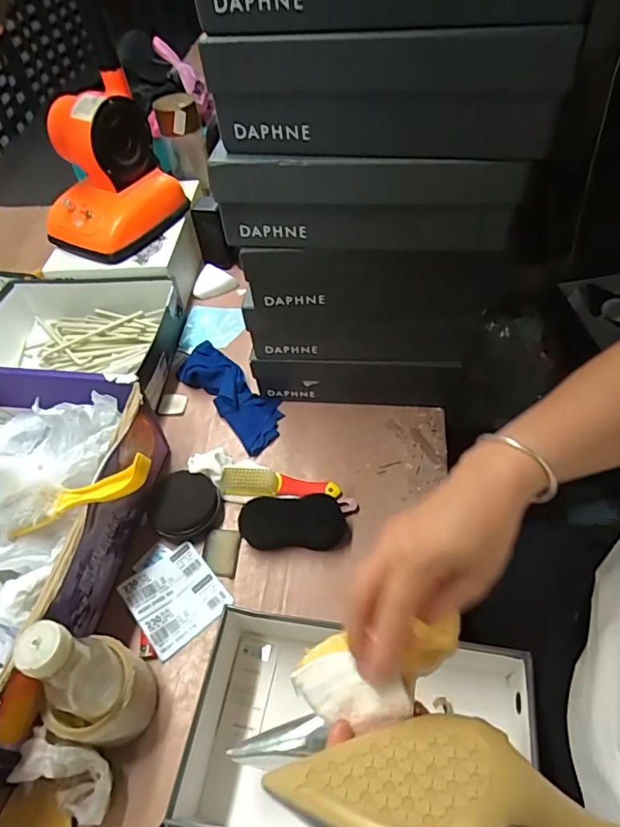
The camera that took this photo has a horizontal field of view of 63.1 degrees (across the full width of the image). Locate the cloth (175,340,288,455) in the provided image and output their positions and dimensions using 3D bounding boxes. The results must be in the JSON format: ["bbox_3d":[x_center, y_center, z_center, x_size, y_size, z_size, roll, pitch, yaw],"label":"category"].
[{"bbox_3d":[-0.131,-0.043,0.798,0.084,0.029,0.242,-36,57,-22],"label":"cloth"}]

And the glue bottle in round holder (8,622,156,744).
[{"bbox_3d":[-0.207,0.254,0.469,0.074,0.186,0.091,15,54,16],"label":"glue bottle in round holder"}]

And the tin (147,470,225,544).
[{"bbox_3d":[-0.165,0.122,0.663,0.093,0.030,0.087,-2,51,3],"label":"tin"}]

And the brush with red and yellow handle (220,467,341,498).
[{"bbox_3d":[-0.040,0.093,0.682,0.155,0.029,0.034,-1,51,4],"label":"brush with red and yellow handle"}]

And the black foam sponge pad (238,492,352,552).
[{"bbox_3d":[-0.020,0.136,0.638,0.133,0.038,0.058,-1,51,4],"label":"black foam sponge pad"}]

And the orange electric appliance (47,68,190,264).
[{"bbox_3d":[-0.354,-0.410,0.855,0.157,0.207,0.203,20,56,20],"label":"orange electric appliance"}]

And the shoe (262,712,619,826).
[{"bbox_3d":[0.101,0.205,0.255,0.228,0.082,0.076,16,54,5],"label":"shoe"}]

